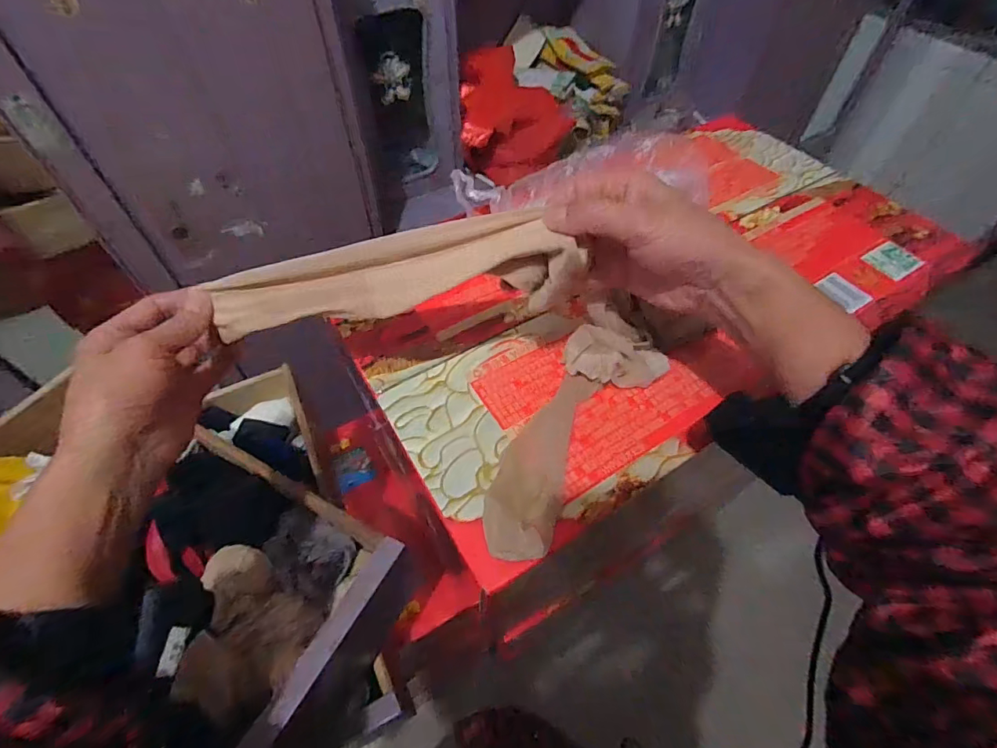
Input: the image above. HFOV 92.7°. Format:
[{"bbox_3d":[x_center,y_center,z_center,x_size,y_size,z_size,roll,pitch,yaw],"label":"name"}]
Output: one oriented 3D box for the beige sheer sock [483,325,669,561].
[{"bbox_3d":[0.053,0.039,0.346,0.068,0.031,0.201,27,58,18],"label":"beige sheer sock"}]

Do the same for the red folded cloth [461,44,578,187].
[{"bbox_3d":[0.041,-0.641,1.190,0.320,0.258,0.134,-31,60,-21],"label":"red folded cloth"}]

